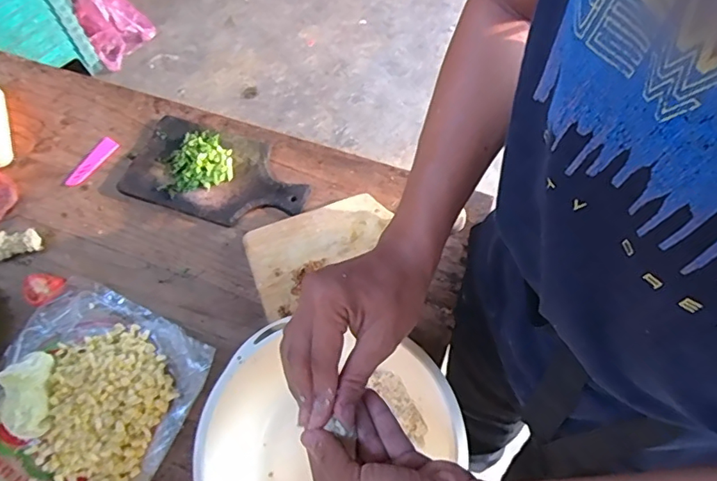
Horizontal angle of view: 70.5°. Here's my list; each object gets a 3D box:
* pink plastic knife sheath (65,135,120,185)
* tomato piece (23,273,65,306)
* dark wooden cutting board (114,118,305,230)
[{"bbox_3d":[-0.387,-0.115,0.738,0.029,0.006,0.090,25,62,14],"label":"pink plastic knife sheath"},{"bbox_3d":[-0.395,0.063,0.638,0.044,0.023,0.040,0,59,0],"label":"tomato piece"},{"bbox_3d":[-0.197,-0.093,0.710,0.257,0.021,0.137,16,63,11],"label":"dark wooden cutting board"}]

